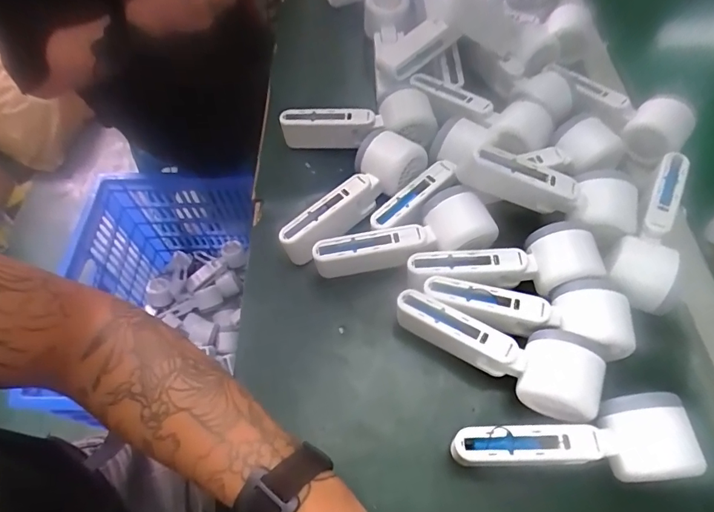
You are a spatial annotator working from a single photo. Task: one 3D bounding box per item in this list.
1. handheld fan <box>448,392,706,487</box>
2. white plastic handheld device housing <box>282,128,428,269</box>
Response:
[{"bbox_3d":[0.151,0.138,0.321,0.156,0.051,0.053,-7,60,-3],"label":"handheld fan"},{"bbox_3d":[-0.003,-0.057,0.432,0.058,0.052,0.158,37,67,20],"label":"white plastic handheld device housing"}]

